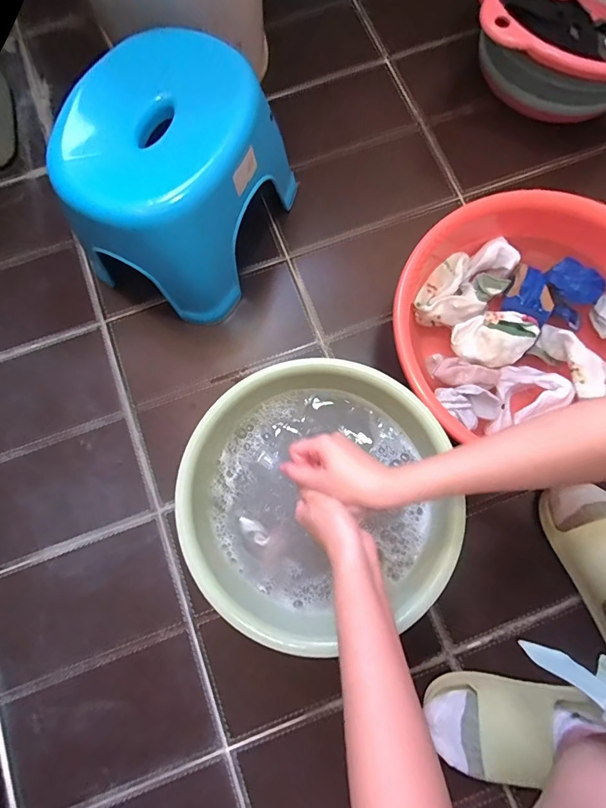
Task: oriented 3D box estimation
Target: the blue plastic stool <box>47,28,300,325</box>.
[{"bbox_3d":[-0.163,-0.288,0.544,0.209,0.202,0.283,25,80,5],"label":"blue plastic stool"}]

